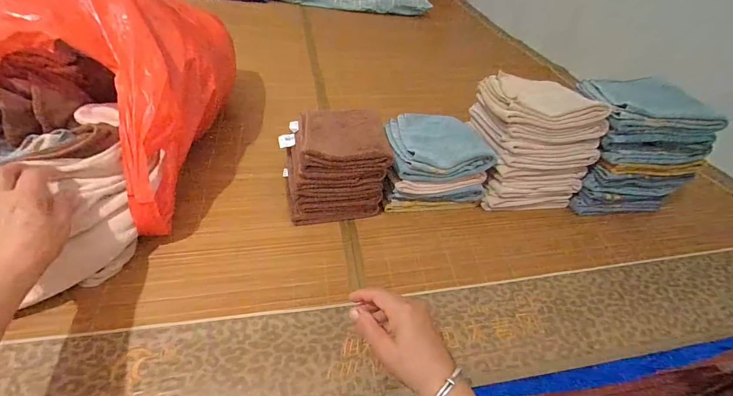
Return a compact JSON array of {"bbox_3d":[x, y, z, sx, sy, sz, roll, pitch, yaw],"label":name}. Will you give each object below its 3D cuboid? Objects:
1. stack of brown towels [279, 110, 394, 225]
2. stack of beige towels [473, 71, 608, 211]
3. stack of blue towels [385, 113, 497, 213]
[{"bbox_3d":[-0.056,-0.057,0.586,0.157,0.123,0.150,-5,47,-13],"label":"stack of brown towels"},{"bbox_3d":[0.297,-0.110,0.643,0.178,0.172,0.203,2,46,-7],"label":"stack of beige towels"},{"bbox_3d":[0.122,-0.076,0.636,0.176,0.095,0.174,3,46,-6],"label":"stack of blue towels"}]

